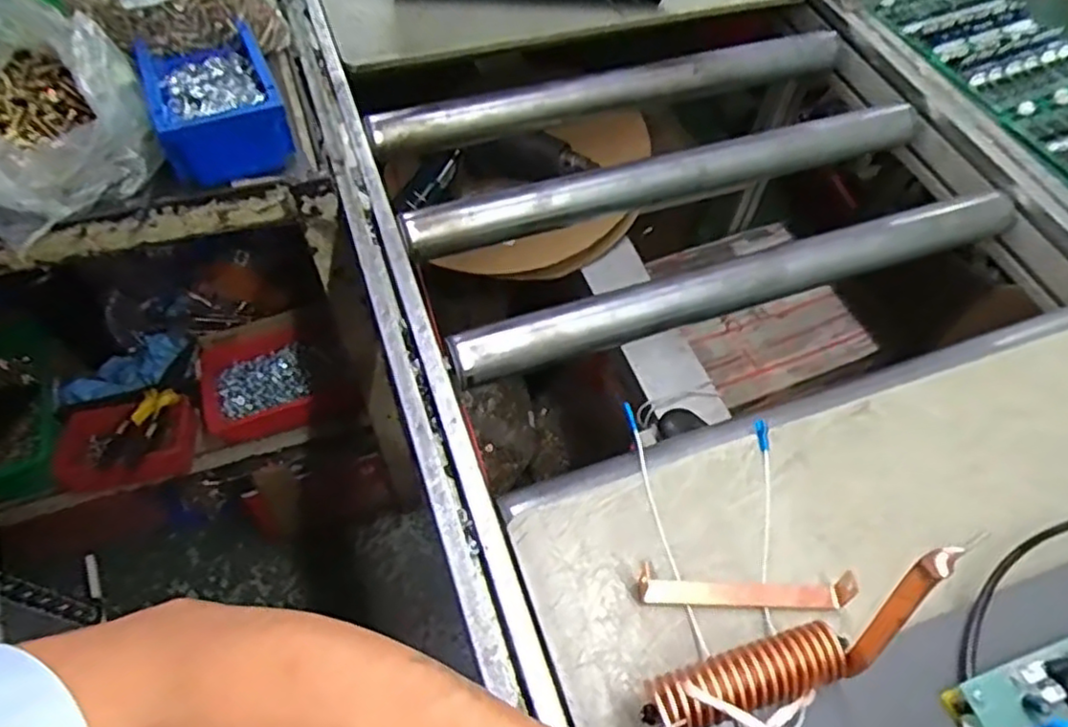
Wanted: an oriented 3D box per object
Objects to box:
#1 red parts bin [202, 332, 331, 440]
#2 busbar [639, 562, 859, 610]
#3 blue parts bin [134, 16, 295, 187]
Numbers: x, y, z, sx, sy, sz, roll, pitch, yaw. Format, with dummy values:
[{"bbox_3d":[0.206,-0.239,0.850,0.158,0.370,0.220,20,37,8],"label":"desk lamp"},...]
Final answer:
[{"bbox_3d":[-0.357,0.030,0.893,0.149,0.053,0.128,-18,60,-15],"label":"red parts bin"},{"bbox_3d":[0.136,0.143,0.432,0.132,0.020,0.023,2,57,-2],"label":"busbar"},{"bbox_3d":[-0.278,-0.229,0.589,0.100,0.063,0.136,-21,60,-16],"label":"blue parts bin"}]

